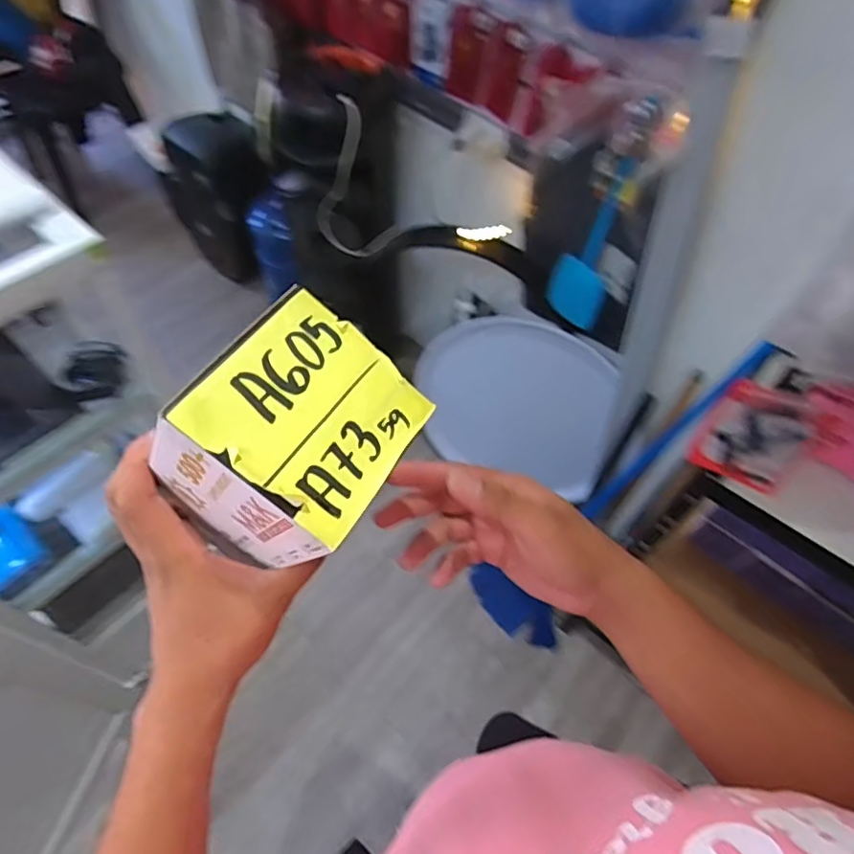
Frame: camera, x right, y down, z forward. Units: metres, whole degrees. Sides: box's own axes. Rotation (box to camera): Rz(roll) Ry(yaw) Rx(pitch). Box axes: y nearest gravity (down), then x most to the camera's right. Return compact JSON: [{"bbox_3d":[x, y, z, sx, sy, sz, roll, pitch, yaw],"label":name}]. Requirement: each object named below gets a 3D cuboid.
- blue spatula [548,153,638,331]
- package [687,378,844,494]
[{"bbox_3d":[0.323,-0.348,1.101,0.117,0.377,0.057,20,57,9],"label":"blue spatula"},{"bbox_3d":[0.398,0.016,0.679,0.120,0.149,0.032,26,59,13],"label":"package"}]

